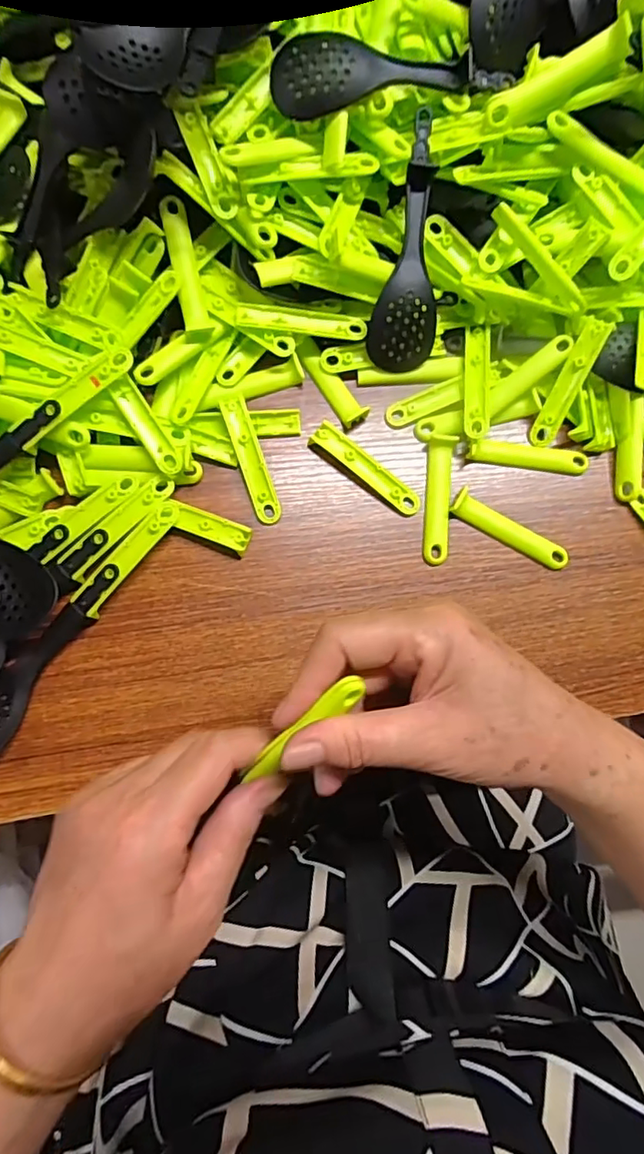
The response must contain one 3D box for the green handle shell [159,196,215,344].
[{"bbox_3d":[-0.078,-0.175,0.321,0.014,0.016,0.077,-11,87,-5],"label":"green handle shell"}]

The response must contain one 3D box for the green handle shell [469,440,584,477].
[{"bbox_3d":[0.126,-0.074,0.342,0.075,0.012,0.016,6,82,-3],"label":"green handle shell"}]

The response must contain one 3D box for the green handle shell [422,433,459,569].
[{"bbox_3d":[0.070,-0.046,0.336,0.016,0.008,0.077,5,82,-4],"label":"green handle shell"}]

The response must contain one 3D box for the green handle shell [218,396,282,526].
[{"bbox_3d":[-0.041,-0.068,0.327,0.015,0.005,0.077,-18,84,-6],"label":"green handle shell"}]

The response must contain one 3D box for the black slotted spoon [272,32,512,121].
[{"bbox_3d":[0.037,-0.261,0.295,0.124,0.022,0.038,1,82,-4],"label":"black slotted spoon"}]

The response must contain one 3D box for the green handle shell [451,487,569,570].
[{"bbox_3d":[0.112,-0.027,0.334,0.076,0.006,0.015,32,81,0],"label":"green handle shell"}]

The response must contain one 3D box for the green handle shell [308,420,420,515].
[{"bbox_3d":[0.027,-0.064,0.333,0.075,0.004,0.016,35,81,1],"label":"green handle shell"}]

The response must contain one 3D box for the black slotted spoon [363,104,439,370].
[{"bbox_3d":[0.049,-0.184,0.314,0.040,0.015,0.126,1,108,-4],"label":"black slotted spoon"}]

